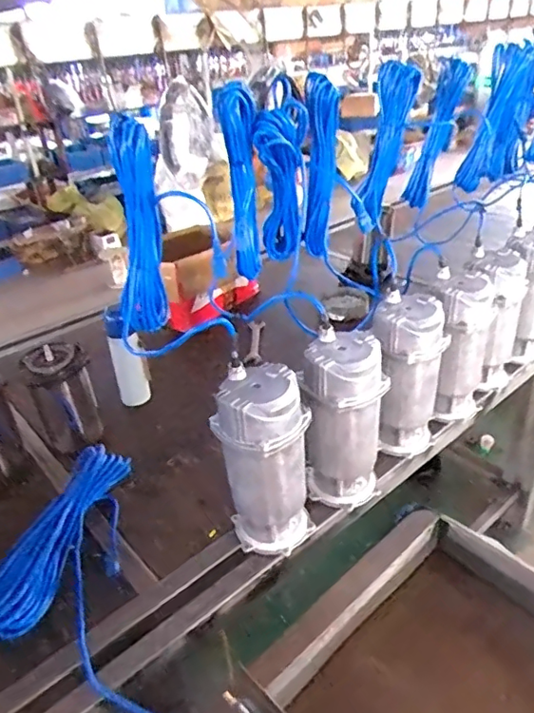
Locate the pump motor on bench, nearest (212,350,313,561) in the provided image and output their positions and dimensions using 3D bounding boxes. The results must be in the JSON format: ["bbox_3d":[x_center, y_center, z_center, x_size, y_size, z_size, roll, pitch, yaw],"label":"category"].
[{"bbox_3d":[-0.002,0.169,0.872,0.123,0.293,0.119,20,39,34],"label":"pump motor on bench, nearest"}]

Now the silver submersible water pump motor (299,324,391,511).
[{"bbox_3d":[0.130,0.117,0.947,0.137,0.295,0.111,-3,31,1],"label":"silver submersible water pump motor"}]

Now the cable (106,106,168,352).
[{"bbox_3d":[-0.226,-0.204,0.942,0.097,0.358,0.072,-12,32,-13],"label":"cable"}]

